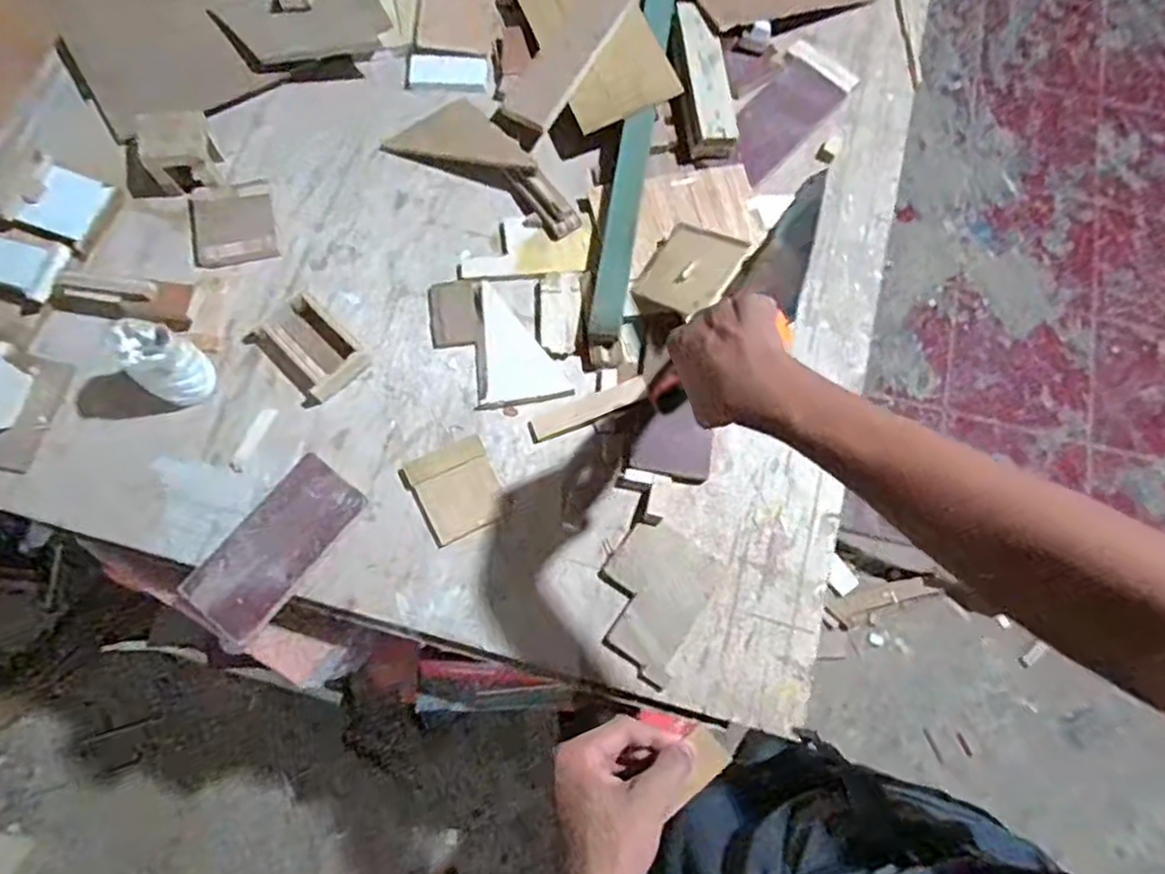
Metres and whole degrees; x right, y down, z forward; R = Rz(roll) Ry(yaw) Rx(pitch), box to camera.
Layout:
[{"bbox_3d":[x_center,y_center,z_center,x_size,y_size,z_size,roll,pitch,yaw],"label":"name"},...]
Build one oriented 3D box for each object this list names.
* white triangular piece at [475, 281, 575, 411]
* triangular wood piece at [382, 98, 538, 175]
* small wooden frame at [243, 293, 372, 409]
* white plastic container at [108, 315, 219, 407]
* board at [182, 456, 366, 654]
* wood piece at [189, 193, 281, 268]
[{"bbox_3d":[-0.067,-0.107,0.831,0.105,0.007,0.150,1,73,0],"label":"white triangular piece"},{"bbox_3d":[-0.148,-0.391,0.906,0.195,0.018,0.091,14,74,3],"label":"triangular wood piece"},{"bbox_3d":[-0.316,-0.102,0.813,0.089,0.019,0.116,-42,78,-12],"label":"small wooden frame"},{"bbox_3d":[-0.447,-0.079,0.752,0.061,0.110,0.065,0,74,-2],"label":"white plastic container"},{"bbox_3d":[-0.327,0.117,0.741,0.087,0.025,0.198,35,76,9],"label":"board"},{"bbox_3d":[-0.429,-0.256,0.864,0.096,0.004,0.094,-13,74,-10],"label":"wood piece"}]

